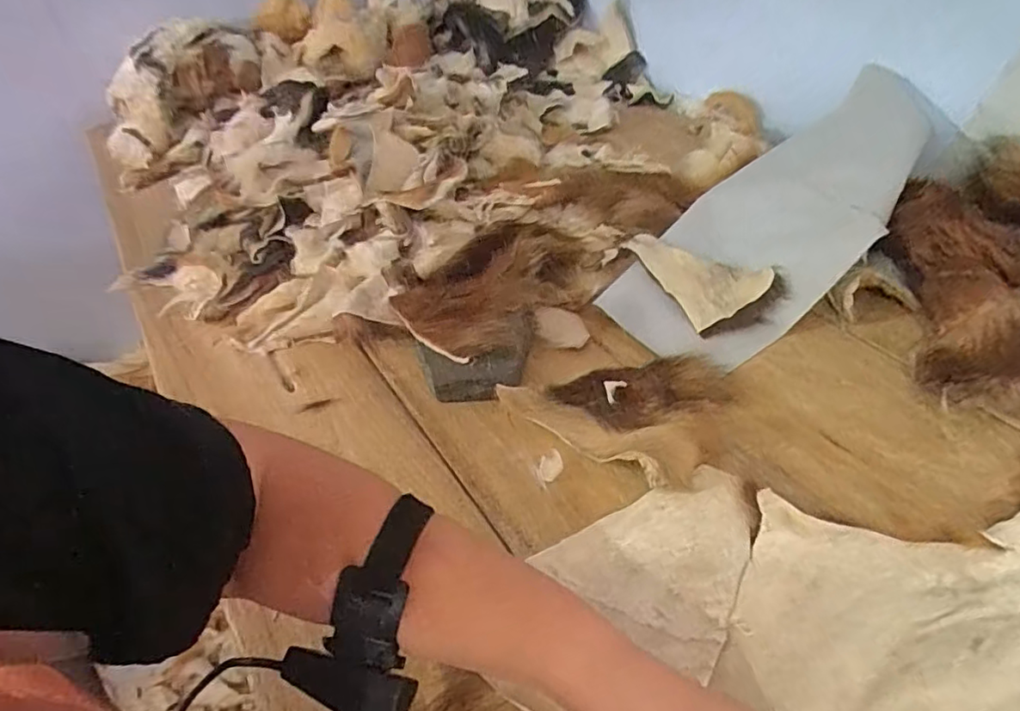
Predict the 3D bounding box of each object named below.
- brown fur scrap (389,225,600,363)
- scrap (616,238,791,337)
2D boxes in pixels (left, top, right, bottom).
[{"bbox_3d":[-0.005,-0.085,0.702,0.249,0.055,0.165,-37,50,-27],"label":"brown fur scrap"},{"bbox_3d":[0.225,-0.096,0.678,0.110,0.016,0.163,-30,60,-6],"label":"scrap"}]

